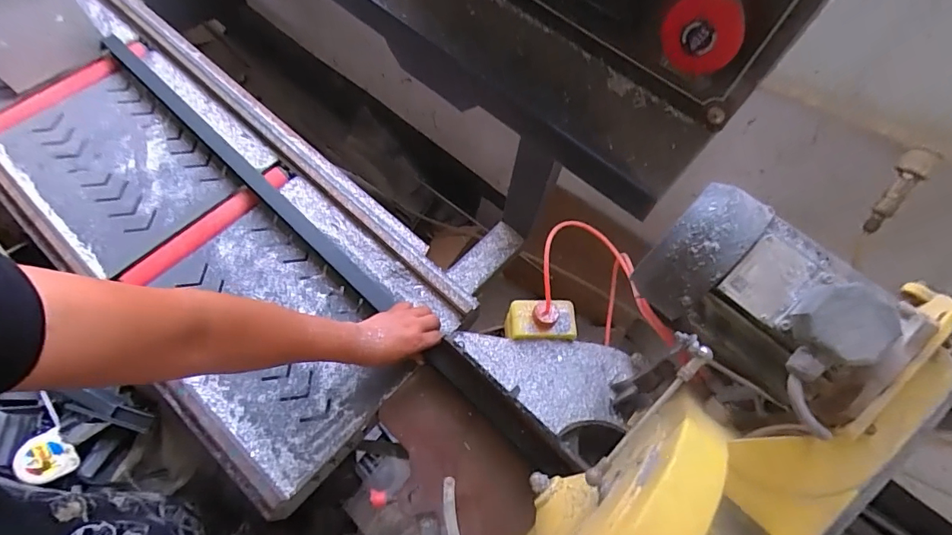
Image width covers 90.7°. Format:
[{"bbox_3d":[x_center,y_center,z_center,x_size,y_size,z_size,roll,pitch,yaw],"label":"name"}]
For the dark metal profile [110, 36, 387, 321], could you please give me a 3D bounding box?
[{"bbox_3d":[-0.420,-0.184,0.827,0.765,0.033,0.034,41,71,14],"label":"dark metal profile"}]

